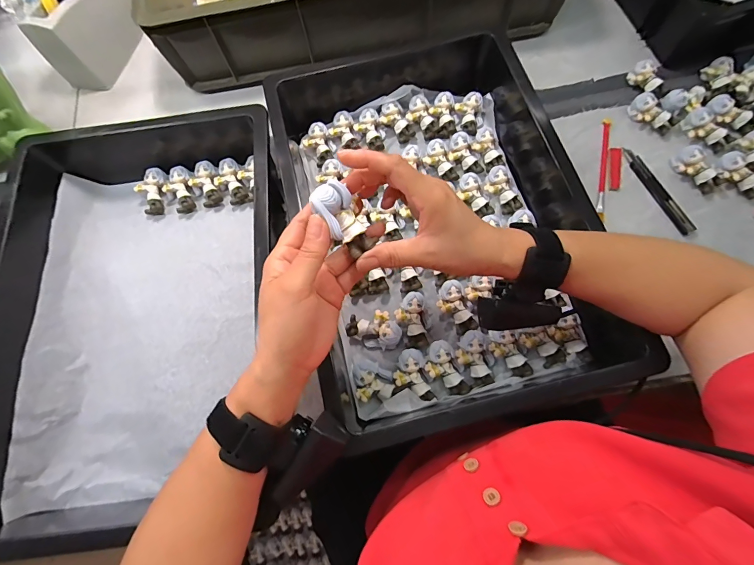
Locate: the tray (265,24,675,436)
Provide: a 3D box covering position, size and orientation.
[{"bbox_3d":[0.058,-0.097,0.444,0.363,0.094,0.535,-19,73,-3],"label":"tray"}]

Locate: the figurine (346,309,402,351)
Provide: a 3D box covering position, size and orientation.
[{"bbox_3d":[-0.003,0.055,0.425,0.063,0.034,0.042,11,74,7],"label":"figurine"}]

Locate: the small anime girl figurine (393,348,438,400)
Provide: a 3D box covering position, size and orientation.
[{"bbox_3d":[0.040,0.106,0.401,0.038,0.021,0.058,-18,73,-2],"label":"small anime girl figurine"}]

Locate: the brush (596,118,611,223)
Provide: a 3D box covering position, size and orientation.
[{"bbox_3d":[0.320,-0.161,0.506,0.013,0.014,0.160,9,73,6],"label":"brush"}]

